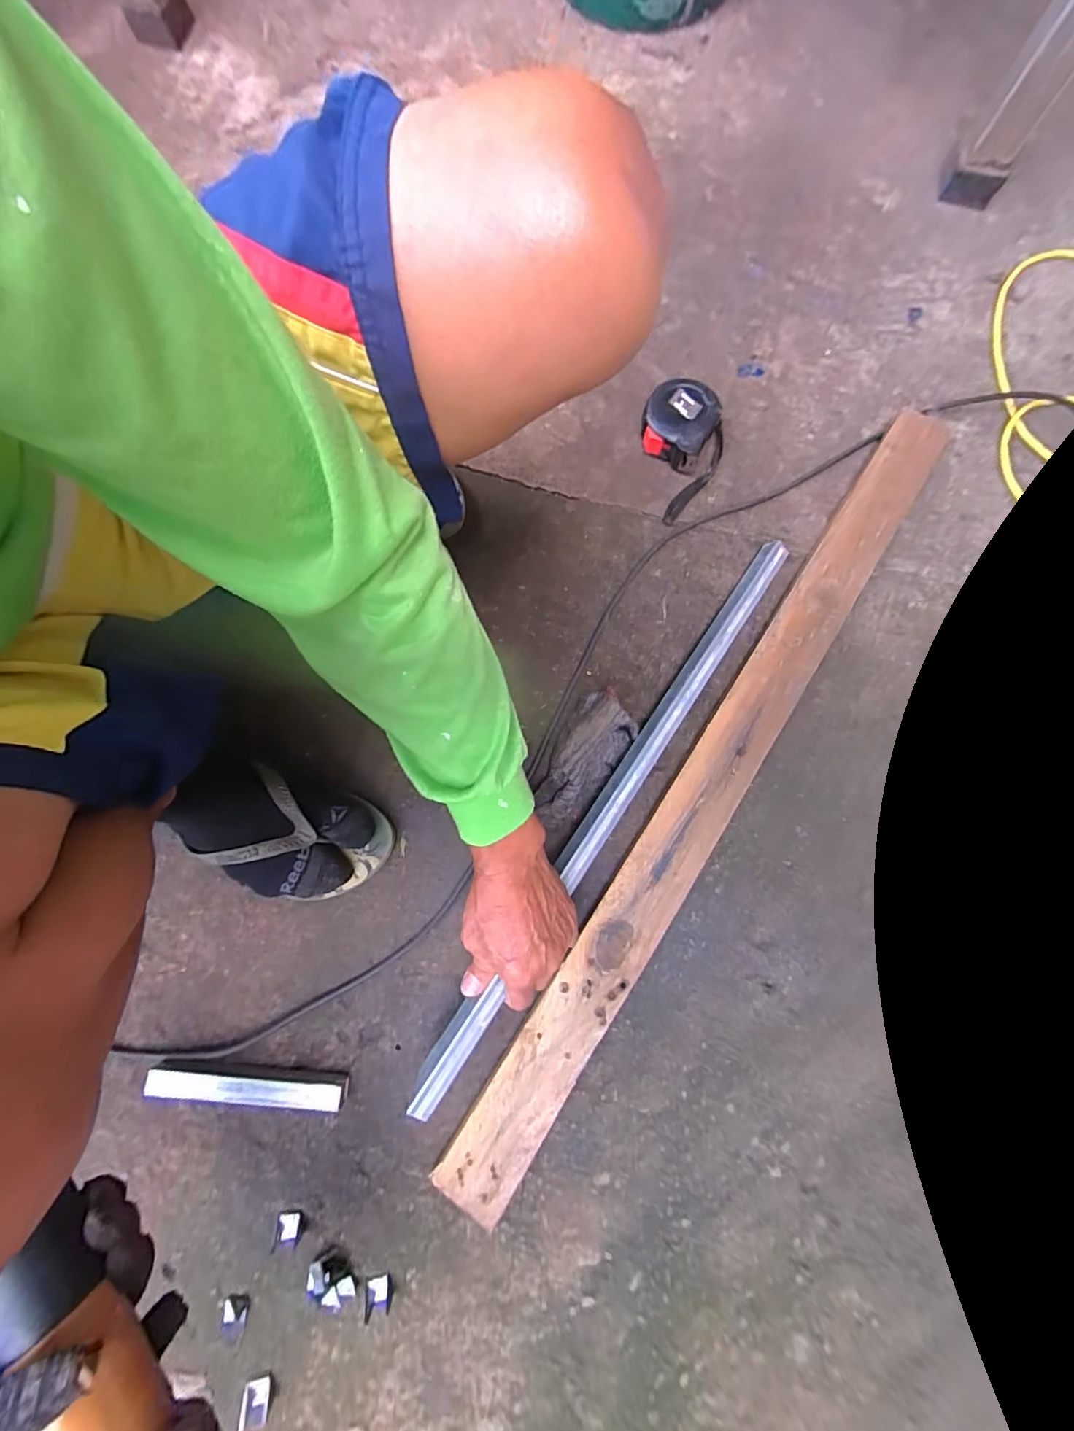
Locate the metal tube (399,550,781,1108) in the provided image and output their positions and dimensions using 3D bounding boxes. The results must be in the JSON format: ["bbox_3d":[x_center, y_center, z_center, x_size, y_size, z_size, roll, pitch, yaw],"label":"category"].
[{"bbox_3d":[0.077,0.067,0.443,0.026,0.013,0.590,34,77,7],"label":"metal tube"}]

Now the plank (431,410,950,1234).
[{"bbox_3d":[0.171,0.046,0.475,0.077,0.025,0.842,34,81,7],"label":"plank"}]

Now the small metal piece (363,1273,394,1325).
[{"bbox_3d":[-0.130,0.478,0.402,0.021,0.011,0.023,-7,79,-1],"label":"small metal piece"}]

